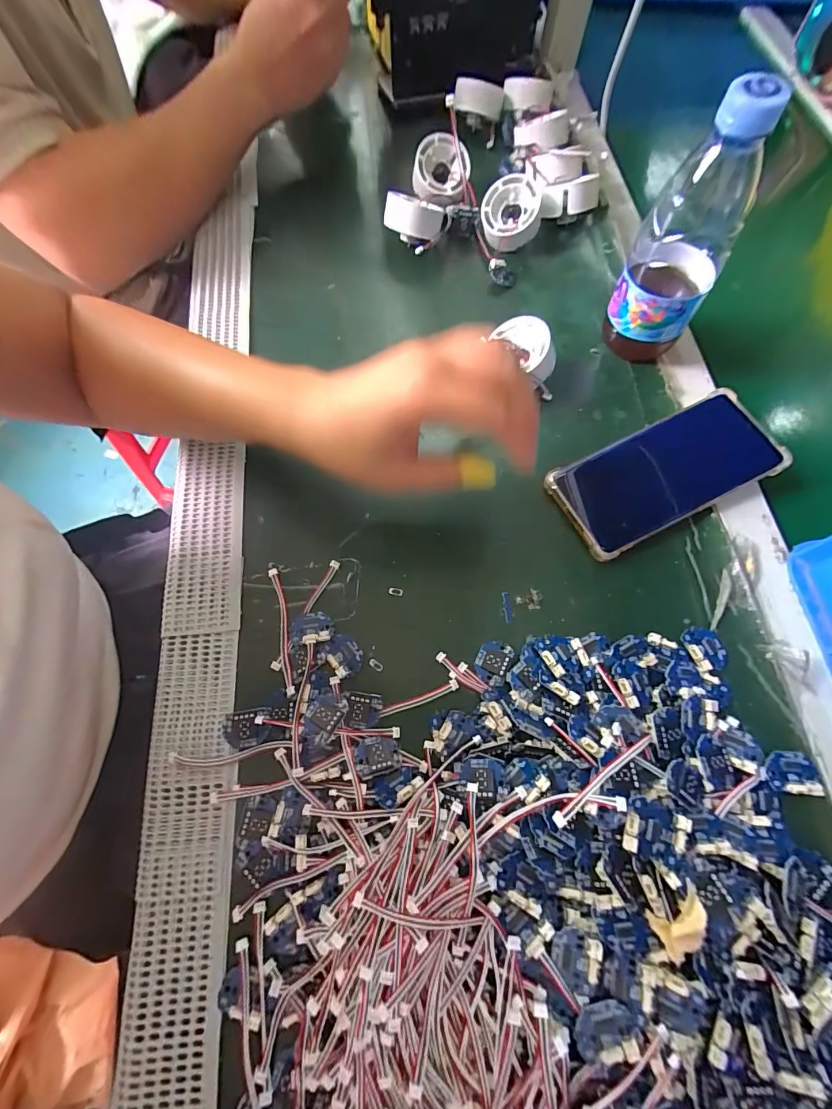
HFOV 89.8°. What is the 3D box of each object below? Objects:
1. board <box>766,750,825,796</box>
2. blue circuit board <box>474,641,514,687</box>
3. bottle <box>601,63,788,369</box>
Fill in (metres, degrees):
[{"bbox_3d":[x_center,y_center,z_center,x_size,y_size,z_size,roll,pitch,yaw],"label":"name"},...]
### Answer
[{"bbox_3d":[0.225,0.131,0.249,0.029,0.007,0.022,1,70,3],"label":"board"},{"bbox_3d":[0.051,0.072,0.280,0.022,0.004,0.028,21,72,10],"label":"blue circuit board"},{"bbox_3d":[0.190,-0.219,0.300,0.063,0.161,0.054,26,73,11],"label":"bottle"}]

